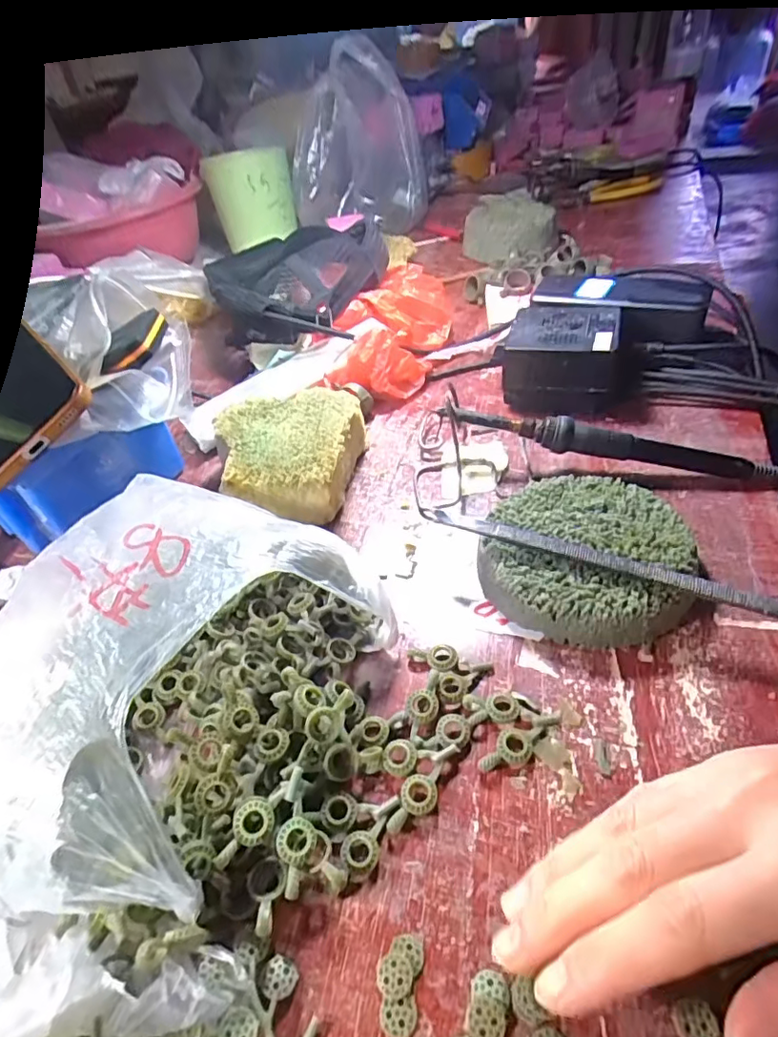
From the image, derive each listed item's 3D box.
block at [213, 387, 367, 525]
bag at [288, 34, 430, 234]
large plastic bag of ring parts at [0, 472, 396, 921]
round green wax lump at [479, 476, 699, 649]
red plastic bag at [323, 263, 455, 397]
[{"bbox_3d":[-0.066,-0.041,0.367,0.098,0.043,0.110,-6,42,4],"label":"block"},{"bbox_3d":[-0.042,-0.497,0.729,0.188,0.188,0.128,-6,44,3],"label":"bag"},{"bbox_3d":[-0.083,0.061,0.233,0.150,0.073,0.184,3,43,14],"label":"large plastic bag of ring parts"},{"bbox_3d":[0.100,0.018,0.282,0.097,0.027,0.097,-5,44,4],"label":"round green wax lump"},{"bbox_3d":[0.002,-0.160,0.472,0.084,0.063,0.154,12,46,22],"label":"red plastic bag"}]

